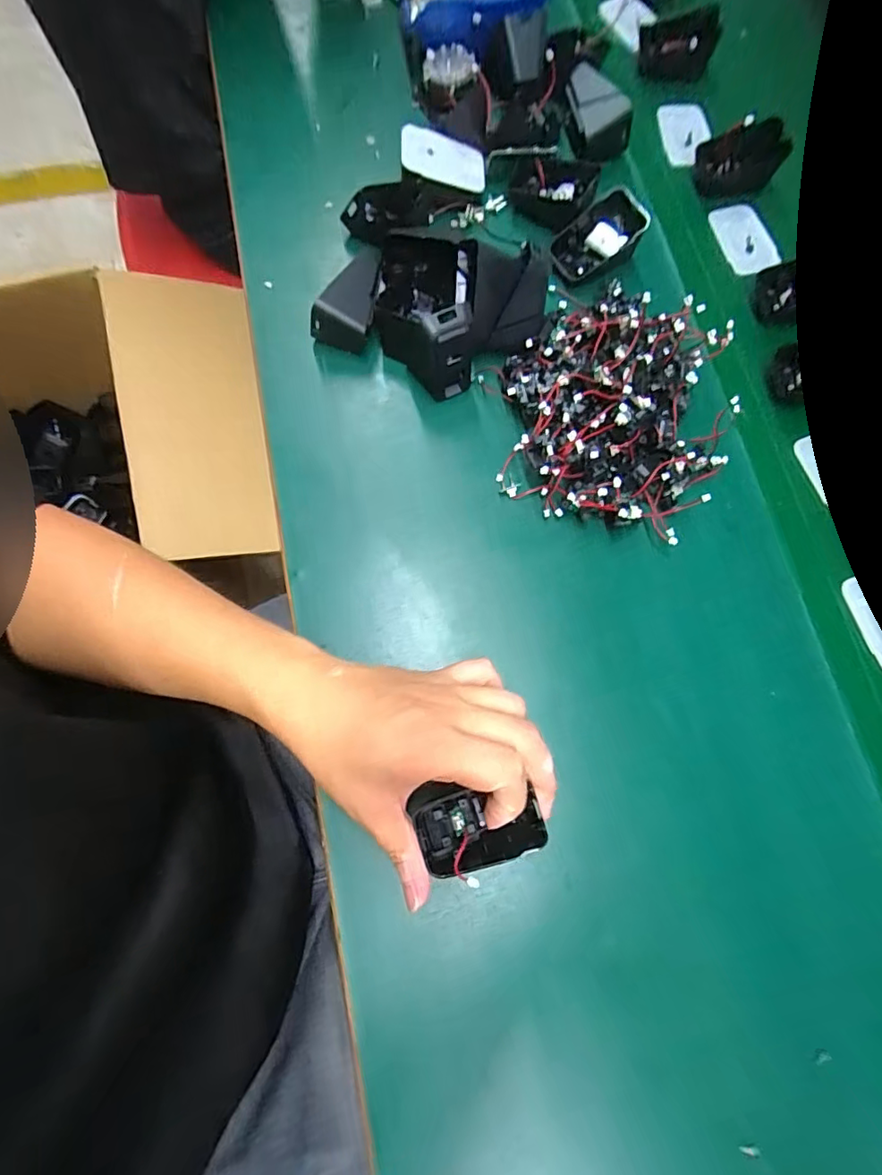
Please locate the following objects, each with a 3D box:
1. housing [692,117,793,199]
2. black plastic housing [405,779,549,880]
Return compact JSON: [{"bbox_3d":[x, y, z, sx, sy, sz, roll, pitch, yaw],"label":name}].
[{"bbox_3d":[0.255,-0.364,0.464,0.064,0.042,0.035,1,75,-1],"label":"housing"},{"bbox_3d":[0.021,0.135,0.318,0.067,0.022,0.050,-17,76,-6],"label":"black plastic housing"}]

